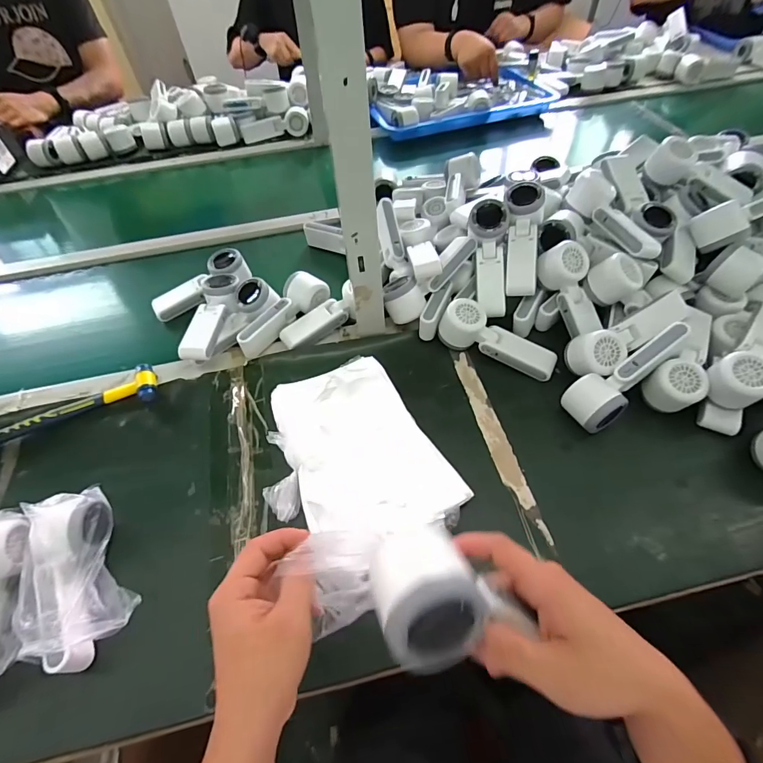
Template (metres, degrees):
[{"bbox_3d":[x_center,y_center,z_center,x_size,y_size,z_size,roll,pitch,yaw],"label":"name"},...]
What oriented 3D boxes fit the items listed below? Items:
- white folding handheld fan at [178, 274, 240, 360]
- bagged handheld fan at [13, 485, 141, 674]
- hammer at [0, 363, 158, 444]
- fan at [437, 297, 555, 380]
[{"bbox_3d":[-0.259,-0.099,0.637,0.070,0.043,0.168,-4,54,1],"label":"white folding handheld fan"},{"bbox_3d":[-0.319,0.188,0.420,0.078,0.080,0.175,-28,57,-16],"label":"bagged handheld fan"},{"bbox_3d":[-0.435,0.036,0.574,0.239,0.028,0.062,-18,55,-10],"label":"hammer"},{"bbox_3d":[0.166,-0.063,0.586,0.163,0.060,0.057,23,59,19],"label":"fan"}]

